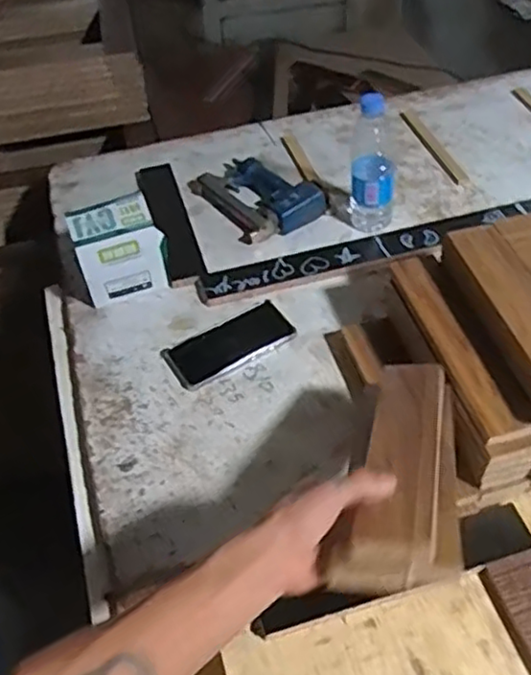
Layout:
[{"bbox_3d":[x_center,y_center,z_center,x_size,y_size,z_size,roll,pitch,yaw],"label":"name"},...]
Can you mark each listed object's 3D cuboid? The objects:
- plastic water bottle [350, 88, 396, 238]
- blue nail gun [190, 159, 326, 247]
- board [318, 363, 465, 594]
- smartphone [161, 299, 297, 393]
[{"bbox_3d":[0.155,-0.248,1.001,0.078,0.203,0.068,2,48,5],"label":"plastic water bottle"},{"bbox_3d":[-0.021,-0.240,1.099,0.138,0.053,0.217,-30,53,-22],"label":"blue nail gun"},{"bbox_3d":[0.130,0.107,0.610,0.086,0.049,0.268,10,33,11],"label":"board"},{"bbox_3d":[-0.047,0.008,0.908,0.167,0.016,0.082,-27,52,-20],"label":"smartphone"}]

